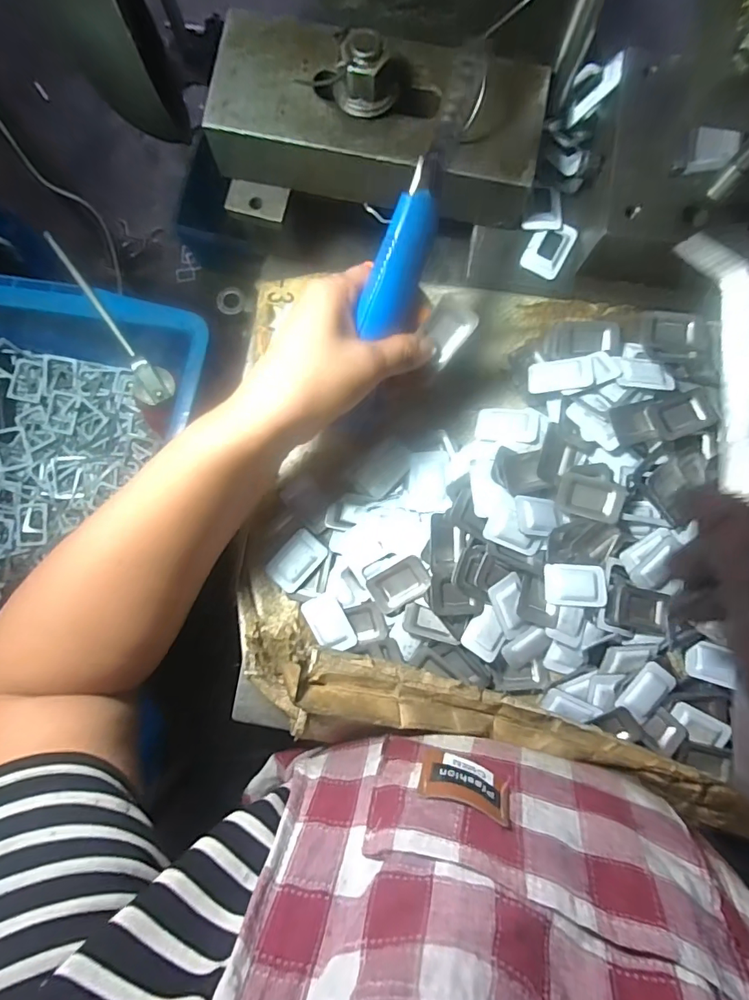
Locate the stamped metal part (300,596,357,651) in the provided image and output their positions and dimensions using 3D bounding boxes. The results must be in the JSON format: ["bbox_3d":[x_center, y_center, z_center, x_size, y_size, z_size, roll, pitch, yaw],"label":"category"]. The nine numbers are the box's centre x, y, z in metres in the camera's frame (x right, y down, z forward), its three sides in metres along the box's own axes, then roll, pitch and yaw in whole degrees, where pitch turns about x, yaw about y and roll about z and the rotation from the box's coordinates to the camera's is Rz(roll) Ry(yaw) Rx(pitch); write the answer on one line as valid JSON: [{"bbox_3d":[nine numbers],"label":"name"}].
[{"bbox_3d":[-0.030,0.084,0.309,0.024,0.007,0.040,-30,85,-6],"label":"stamped metal part"}]

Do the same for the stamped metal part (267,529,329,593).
[{"bbox_3d":[-0.053,0.041,0.310,0.027,0.007,0.039,42,83,3],"label":"stamped metal part"}]

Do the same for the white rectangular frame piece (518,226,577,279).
[{"bbox_3d":[0.117,-0.169,0.307,0.026,0.005,0.040,29,83,1],"label":"white rectangular frame piece"}]

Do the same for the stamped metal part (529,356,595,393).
[{"bbox_3d":[0.125,-0.084,0.307,0.040,0.004,0.024,-4,67,16],"label":"stamped metal part"}]

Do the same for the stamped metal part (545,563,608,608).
[{"bbox_3d":[0.131,0.055,0.296,0.040,0.005,0.026,4,83,-2],"label":"stamped metal part"}]

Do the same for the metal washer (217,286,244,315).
[{"bbox_3d":[-0.124,-0.172,0.394,0.022,0.006,0.023,-1,95,-23],"label":"metal washer"}]

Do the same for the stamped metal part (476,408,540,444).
[{"bbox_3d":[0.091,-0.052,0.314,0.041,0.004,0.026,7,72,21],"label":"stamped metal part"}]

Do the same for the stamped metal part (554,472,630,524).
[{"bbox_3d":[0.142,-0.002,0.298,0.040,0.010,0.027,16,82,0],"label":"stamped metal part"}]

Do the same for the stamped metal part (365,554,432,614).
[{"bbox_3d":[0.016,0.055,0.301,0.040,0.010,0.026,-32,85,-6],"label":"stamped metal part"}]

